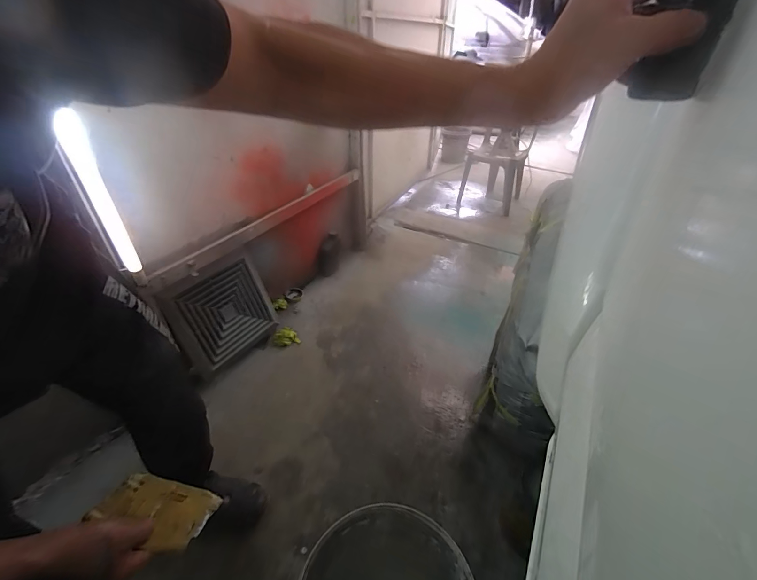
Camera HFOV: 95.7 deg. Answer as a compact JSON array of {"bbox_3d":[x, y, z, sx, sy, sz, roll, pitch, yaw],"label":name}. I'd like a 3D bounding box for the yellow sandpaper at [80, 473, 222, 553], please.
[{"bbox_3d":[-0.335,0.331,0.520,0.151,0.016,0.110,14,13,-2],"label":"yellow sandpaper"}]

